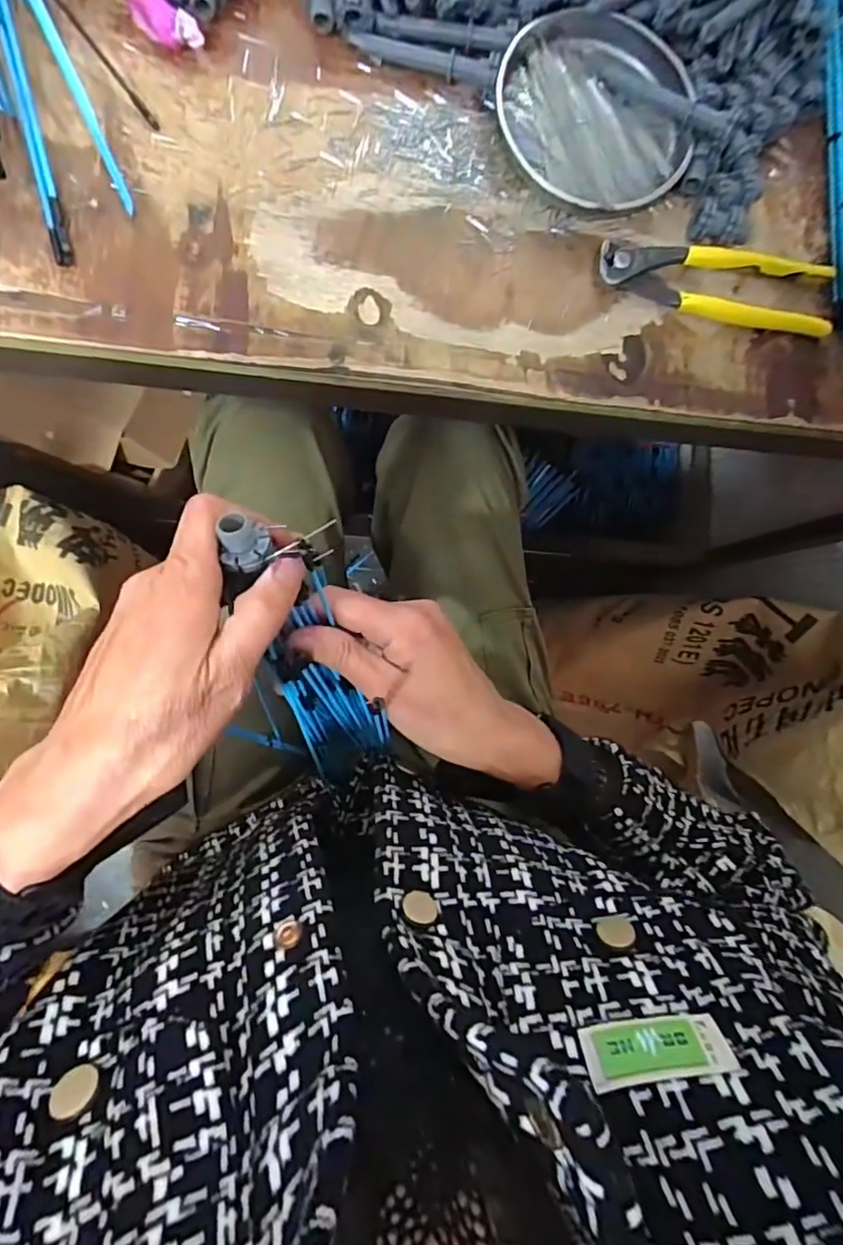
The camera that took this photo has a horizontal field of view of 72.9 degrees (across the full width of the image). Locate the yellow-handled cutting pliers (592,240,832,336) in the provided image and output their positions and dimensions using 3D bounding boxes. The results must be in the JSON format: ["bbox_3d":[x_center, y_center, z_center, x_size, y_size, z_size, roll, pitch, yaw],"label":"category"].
[{"bbox_3d":[0.194,-0.220,0.372,0.158,0.016,0.047,3,88,-8],"label":"yellow-handled cutting pliers"}]

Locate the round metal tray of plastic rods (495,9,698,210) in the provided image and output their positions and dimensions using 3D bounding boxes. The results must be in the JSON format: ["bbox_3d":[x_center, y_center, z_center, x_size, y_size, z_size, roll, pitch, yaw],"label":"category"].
[{"bbox_3d":[0.114,-0.326,0.367,0.122,0.019,0.123,0,88,-8],"label":"round metal tray of plastic rods"}]

